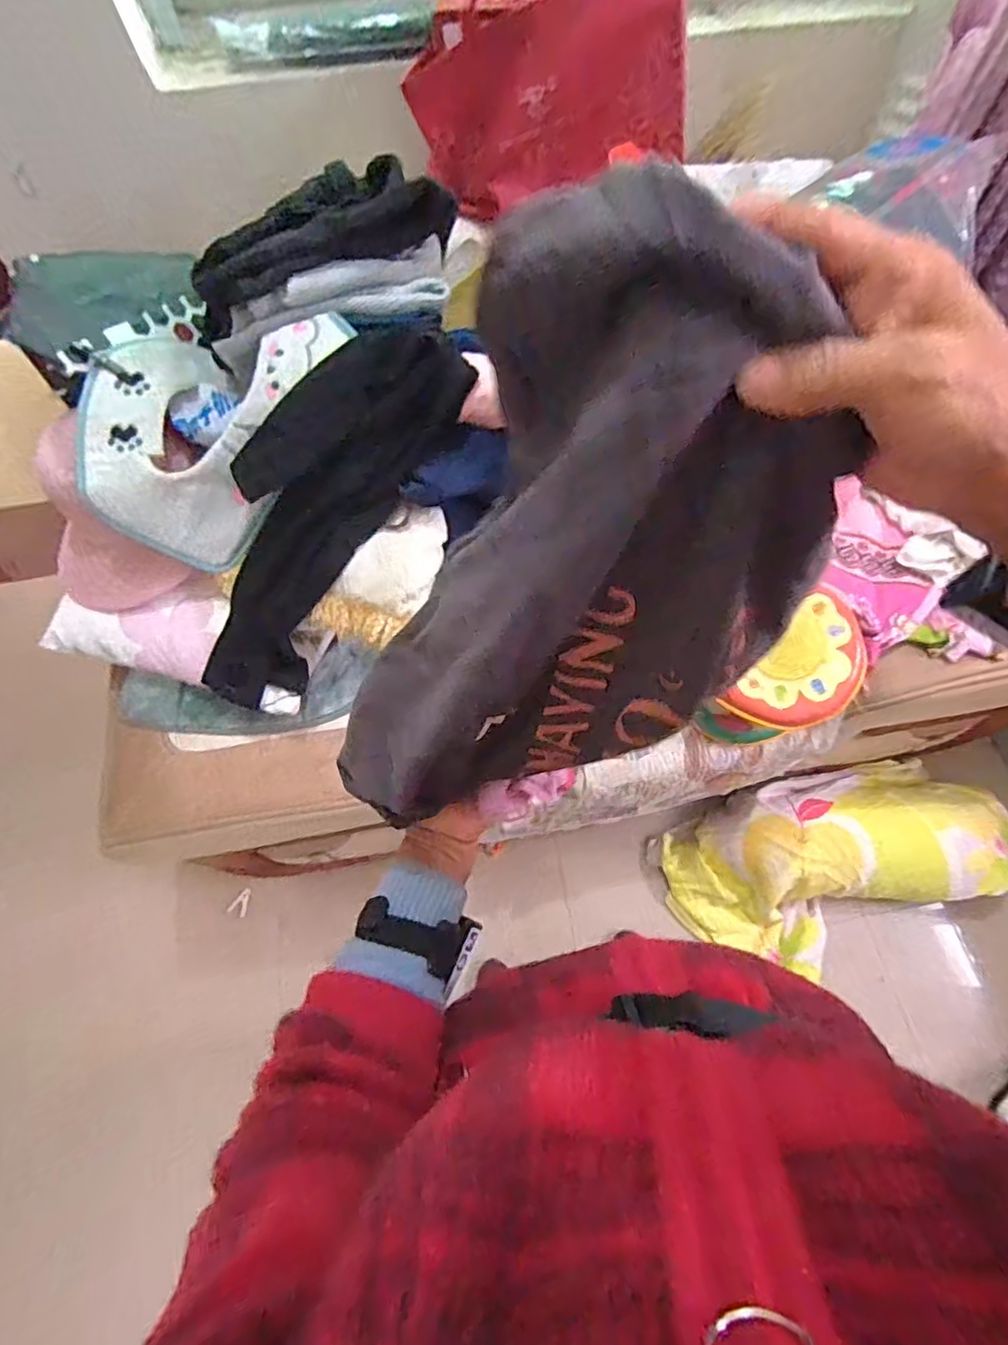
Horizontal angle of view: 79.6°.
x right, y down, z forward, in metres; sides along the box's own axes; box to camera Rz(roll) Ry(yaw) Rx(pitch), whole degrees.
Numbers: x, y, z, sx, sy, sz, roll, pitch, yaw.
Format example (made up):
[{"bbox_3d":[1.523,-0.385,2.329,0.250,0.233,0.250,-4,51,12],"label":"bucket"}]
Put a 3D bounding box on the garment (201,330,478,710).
[{"bbox_3d":[-0.242,-0.179,0.746,0.149,0.091,0.512,37,105,16],"label":"garment"}]

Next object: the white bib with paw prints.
[{"bbox_3d":[-0.373,-0.298,0.745,0.308,0.170,0.289,21,68,10],"label":"white bib with paw prints"}]

